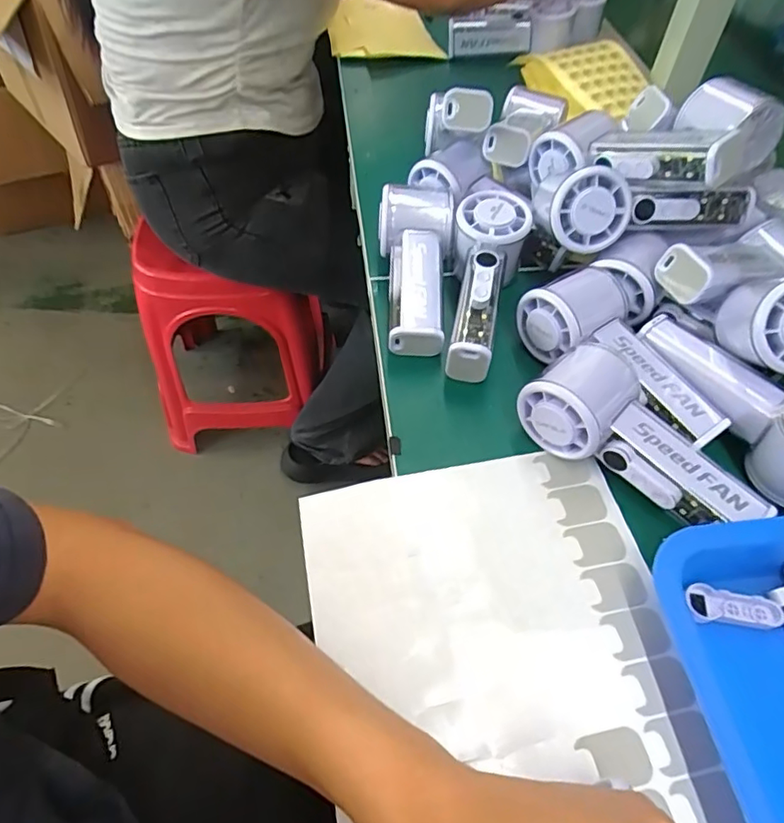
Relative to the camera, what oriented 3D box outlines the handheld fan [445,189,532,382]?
[{"bbox_3d":[0.068,-0.094,0.424,0.051,0.057,0.154,11,68,6],"label":"handheld fan"}]

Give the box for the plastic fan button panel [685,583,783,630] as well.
[{"bbox_3d":[0.185,0.106,0.304,0.048,0.010,0.020,7,54,2],"label":"plastic fan button panel"}]

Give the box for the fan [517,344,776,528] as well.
[{"bbox_3d":[0.151,0.024,0.342,0.066,0.049,0.143,-33,62,-23],"label":"fan"}]

